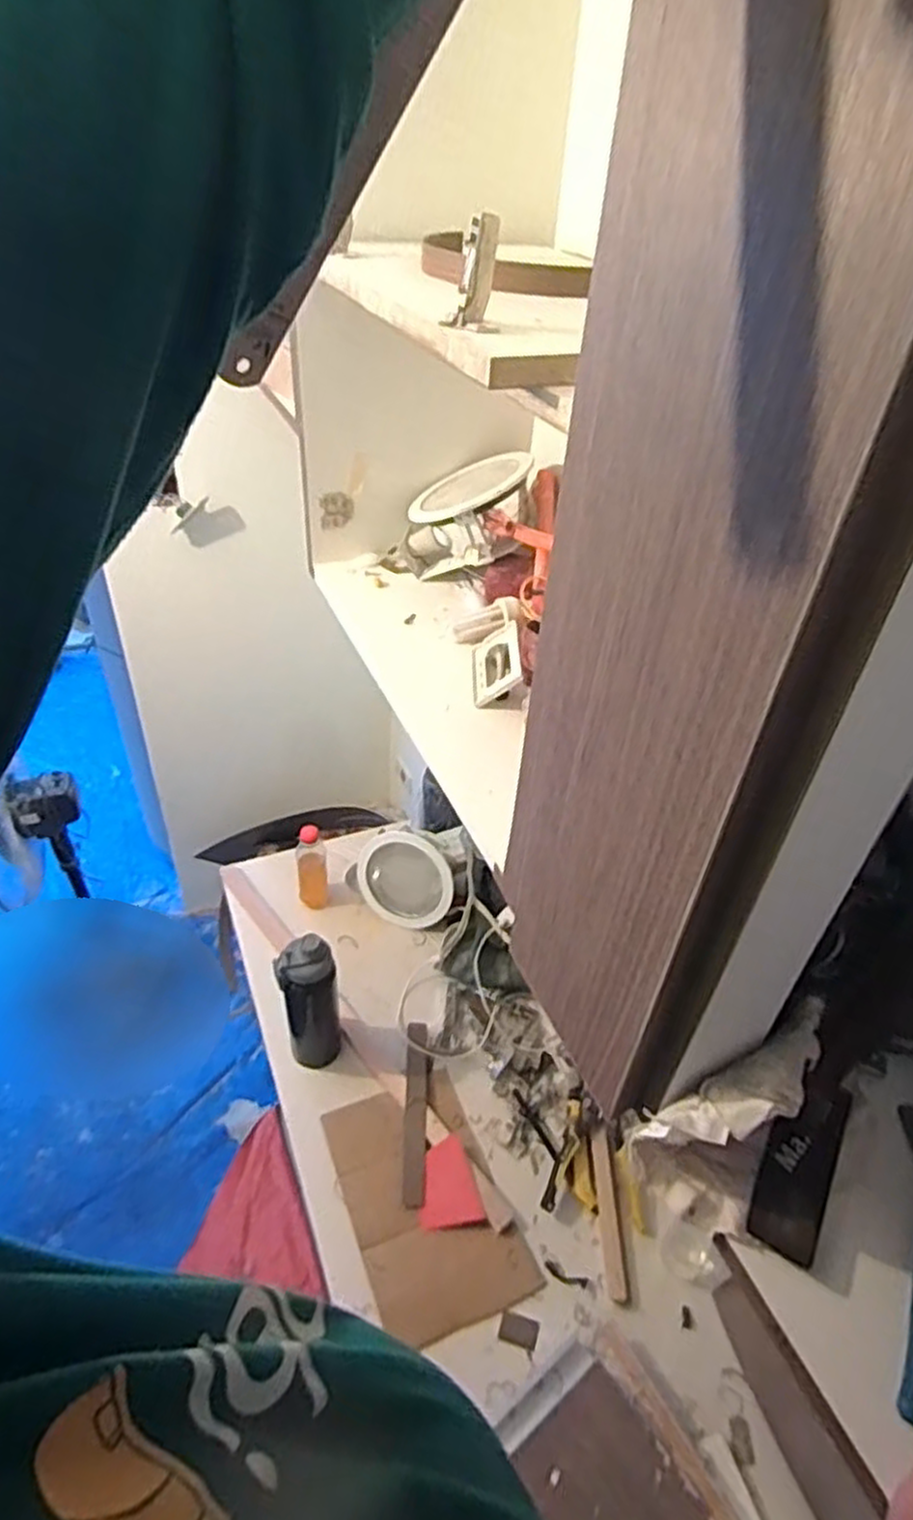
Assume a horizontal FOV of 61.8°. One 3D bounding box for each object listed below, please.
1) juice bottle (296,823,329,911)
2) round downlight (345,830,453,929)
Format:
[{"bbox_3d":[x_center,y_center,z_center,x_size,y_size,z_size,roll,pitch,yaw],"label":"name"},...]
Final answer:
[{"bbox_3d":[-0.264,0.200,1.399,0.056,0.194,0.049,-4,41,-11],"label":"juice bottle"},{"bbox_3d":[-0.097,0.217,1.405,0.205,0.054,0.168,38,88,18],"label":"round downlight"}]

